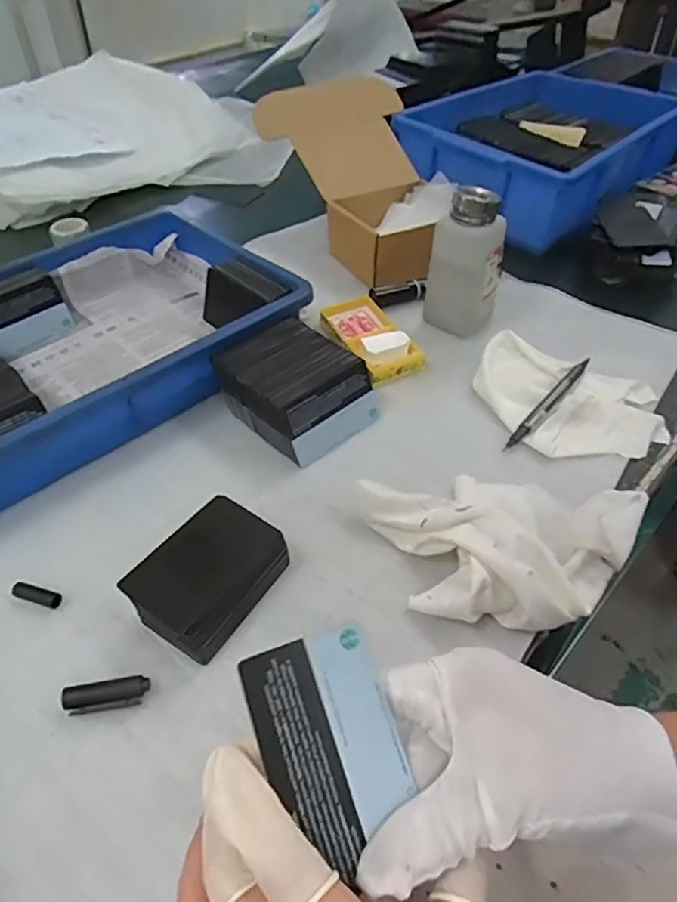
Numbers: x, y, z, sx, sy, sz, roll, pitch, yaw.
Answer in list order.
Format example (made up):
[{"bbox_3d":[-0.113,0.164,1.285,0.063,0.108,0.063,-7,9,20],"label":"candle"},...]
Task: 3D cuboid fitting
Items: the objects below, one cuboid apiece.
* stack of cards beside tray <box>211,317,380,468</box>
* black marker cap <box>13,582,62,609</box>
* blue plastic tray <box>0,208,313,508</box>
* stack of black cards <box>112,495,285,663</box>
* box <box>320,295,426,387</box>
[{"bbox_3d":[-0.033,-0.052,0.475,0.104,0.051,0.087,35,56,28],"label":"stack of cards beside tray"},{"bbox_3d":[-0.189,0.091,0.371,0.031,0.007,0.010,13,48,12],"label":"black marker cap"},{"bbox_3d":[-0.233,-0.090,0.505,0.364,0.058,0.239,-34,56,-28],"label":"blue plastic tray"},{"bbox_3d":[-0.078,0.075,0.360,0.061,0.042,0.089,27,52,23],"label":"stack of black cards"},{"bbox_3d":[0.029,-0.108,0.547,0.055,0.020,0.117,-21,50,-18],"label":"box"}]

